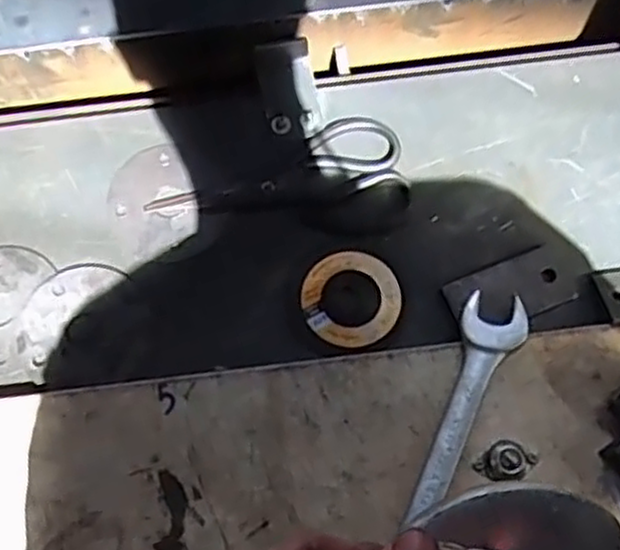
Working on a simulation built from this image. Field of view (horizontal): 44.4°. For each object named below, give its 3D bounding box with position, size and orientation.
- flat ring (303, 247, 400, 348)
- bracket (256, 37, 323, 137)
[{"bbox_3d":[0.034,0.019,0.628,0.080,0.006,0.080,-1,68,2],"label":"flat ring"},{"bbox_3d":[-0.019,-0.171,0.678,0.047,0.019,0.089,-11,68,-2],"label":"bracket"}]

